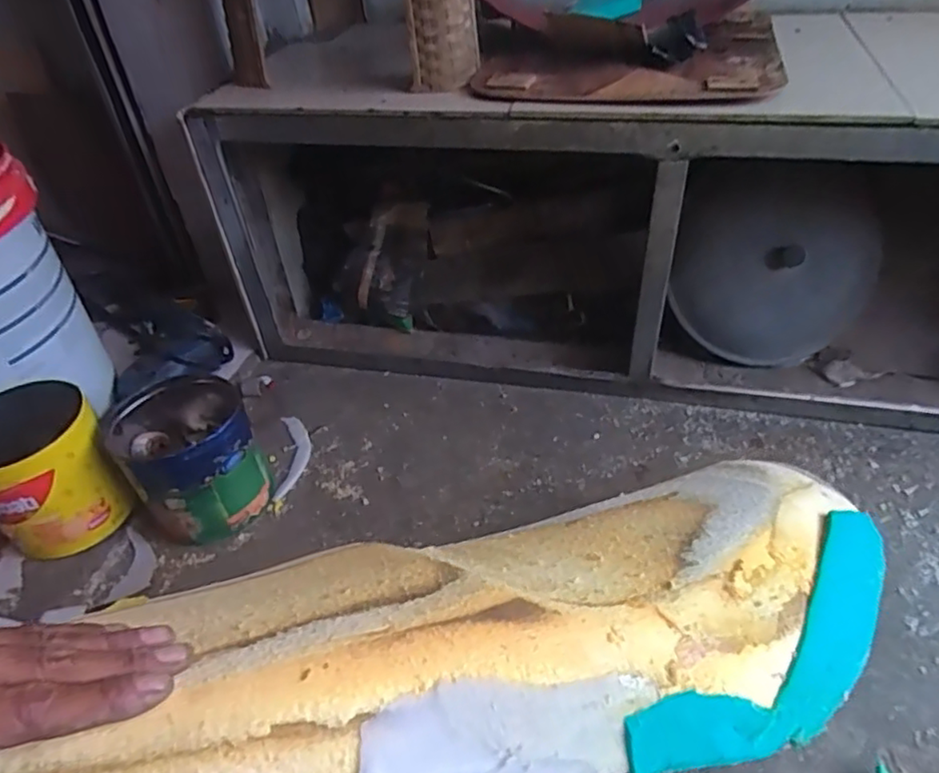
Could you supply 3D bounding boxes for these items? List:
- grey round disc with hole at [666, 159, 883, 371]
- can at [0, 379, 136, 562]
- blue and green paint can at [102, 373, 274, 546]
[{"bbox_3d":[0.401,-0.151,0.837,0.255,0.252,0.053,4,41,9],"label":"grey round disc with hole"},{"bbox_3d":[-0.506,0.101,0.762,0.148,0.151,0.145,-34,50,-28],"label":"can"},{"bbox_3d":[-0.344,0.092,0.787,0.152,0.150,0.155,-26,45,-23],"label":"blue and green paint can"}]

